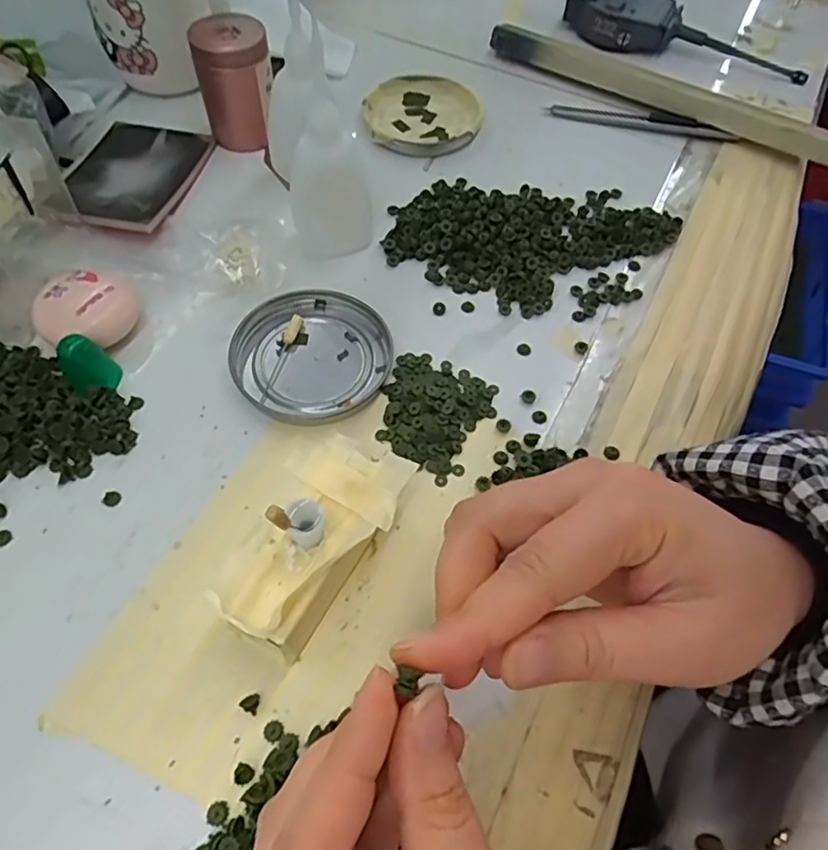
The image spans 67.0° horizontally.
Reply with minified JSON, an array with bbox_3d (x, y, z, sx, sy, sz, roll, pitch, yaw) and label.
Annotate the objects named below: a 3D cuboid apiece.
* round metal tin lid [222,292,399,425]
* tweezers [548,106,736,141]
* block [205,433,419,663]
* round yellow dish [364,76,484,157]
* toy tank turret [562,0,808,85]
[{"bbox_3d":[-0.052,-0.037,0.318,0.079,0.008,0.073,2,59,-2],"label":"round metal tin lid"},{"bbox_3d":[0.159,-0.213,0.437,0.125,0.010,0.014,14,59,5],"label":"tweezers"},{"bbox_3d":[-0.038,0.048,0.250,0.044,0.036,0.084,24,61,11],"label":"block"},{"bbox_3d":[0.005,-0.216,0.430,0.077,0.009,0.076,2,59,-2],"label":"round yellow dish"},{"bbox_3d":[0.208,-0.304,0.479,0.188,0.030,0.052,22,60,10],"label":"toy tank turret"}]

